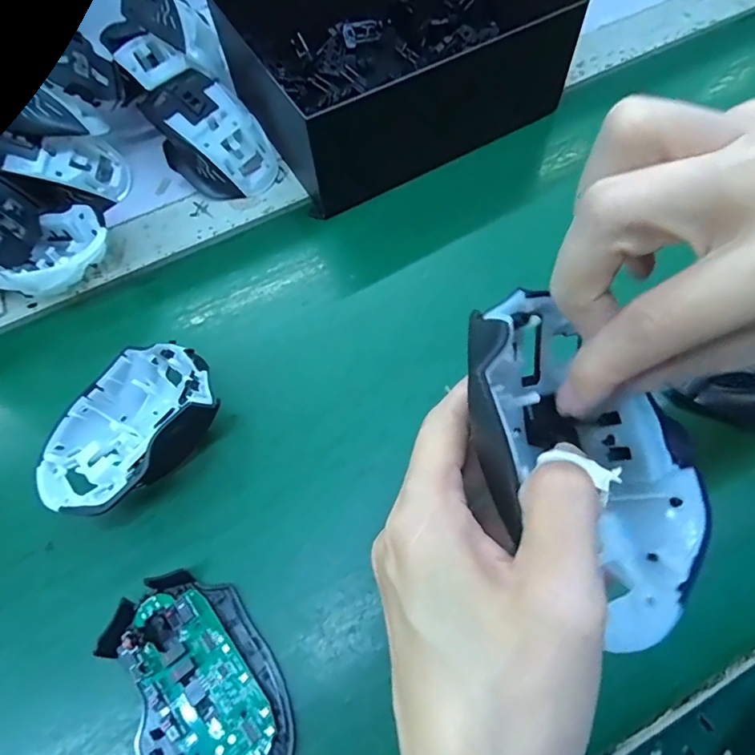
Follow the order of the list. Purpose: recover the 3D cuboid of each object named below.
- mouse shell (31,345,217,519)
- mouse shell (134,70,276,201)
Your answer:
[{"bbox_3d":[-0.149,0.033,0.305,0.078,0.044,0.116,39,70,20],"label":"mouse shell"},{"bbox_3d":[-0.133,-0.192,0.402,0.100,0.057,0.068,41,71,20],"label":"mouse shell"}]

